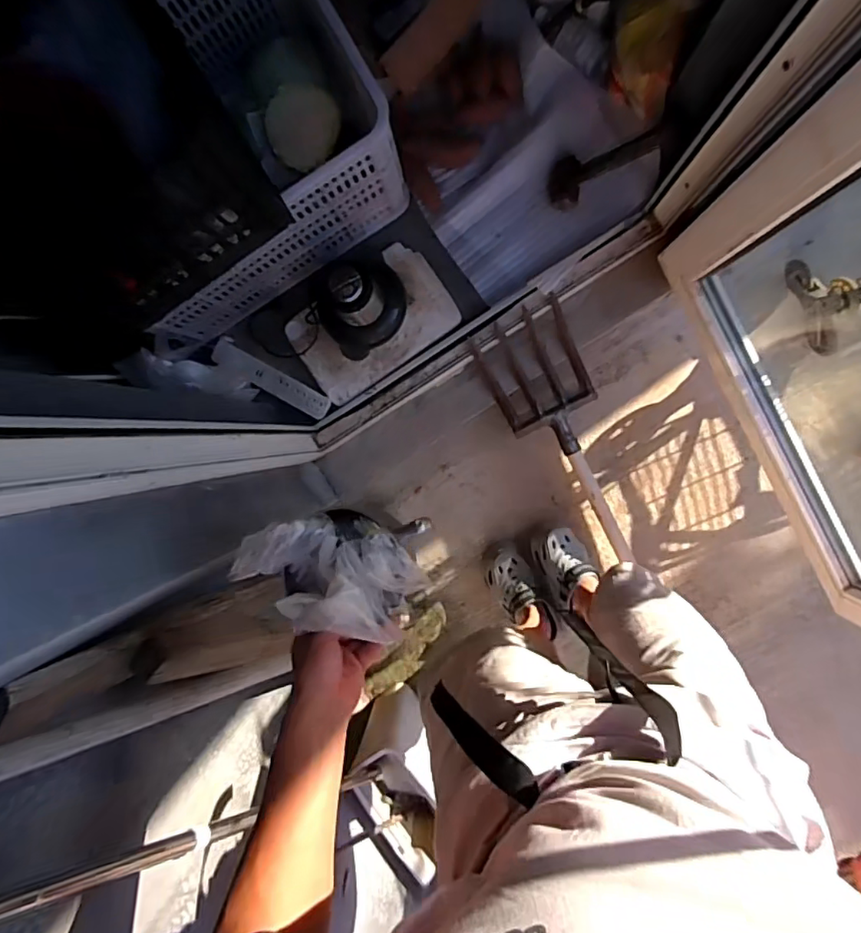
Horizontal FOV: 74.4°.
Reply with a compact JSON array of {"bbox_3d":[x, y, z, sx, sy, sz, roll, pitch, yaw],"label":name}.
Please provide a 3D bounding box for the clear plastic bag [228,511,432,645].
[{"bbox_3d":[-0.097,0.104,0.551,0.170,0.067,0.091,16,96,5],"label":"clear plastic bag"}]

